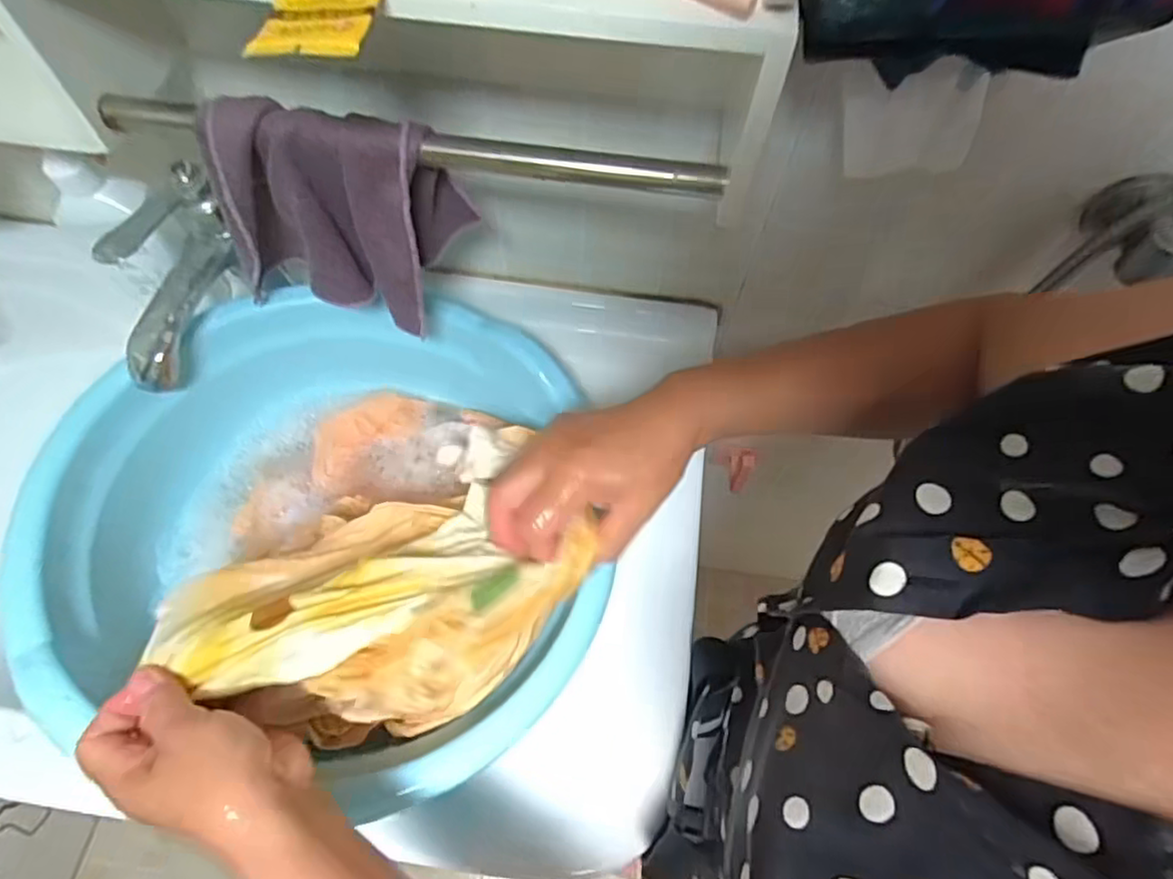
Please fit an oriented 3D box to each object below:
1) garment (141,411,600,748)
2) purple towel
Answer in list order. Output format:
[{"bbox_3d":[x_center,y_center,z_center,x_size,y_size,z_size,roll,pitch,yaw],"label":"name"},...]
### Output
[{"bbox_3d":[-0.120,0.084,0.398,0.237,0.085,0.177,-30,68,-16],"label":"garment"},{"bbox_3d":[-0.165,-0.151,0.431,0.159,0.129,0.058,3,64,-1],"label":"purple towel"}]

